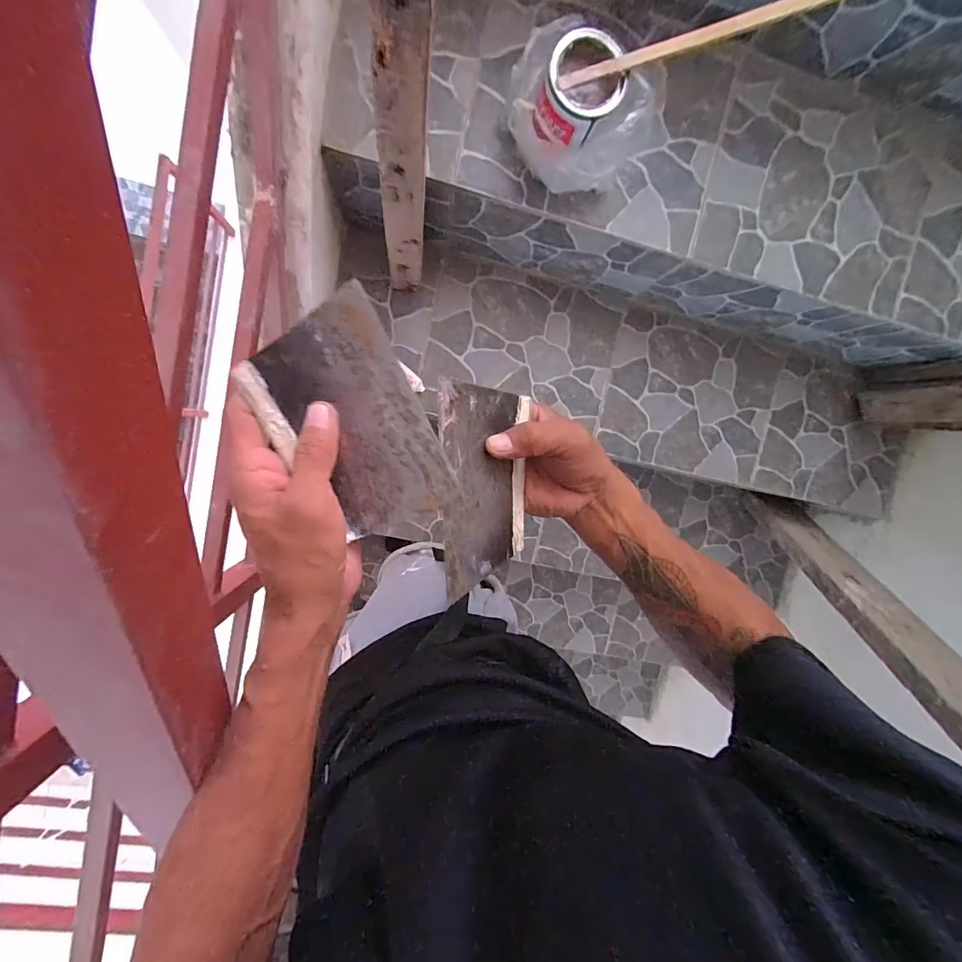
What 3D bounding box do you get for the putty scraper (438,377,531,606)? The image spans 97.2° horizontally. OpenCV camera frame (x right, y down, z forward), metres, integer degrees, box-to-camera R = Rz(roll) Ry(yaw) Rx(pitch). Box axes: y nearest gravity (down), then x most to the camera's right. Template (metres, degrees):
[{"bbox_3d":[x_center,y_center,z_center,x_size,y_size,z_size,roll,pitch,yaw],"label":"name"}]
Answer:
[{"bbox_3d":[0.004,0.002,0.289,0.085,0.005,0.133,-14,108,-51],"label":"putty scraper"}]

